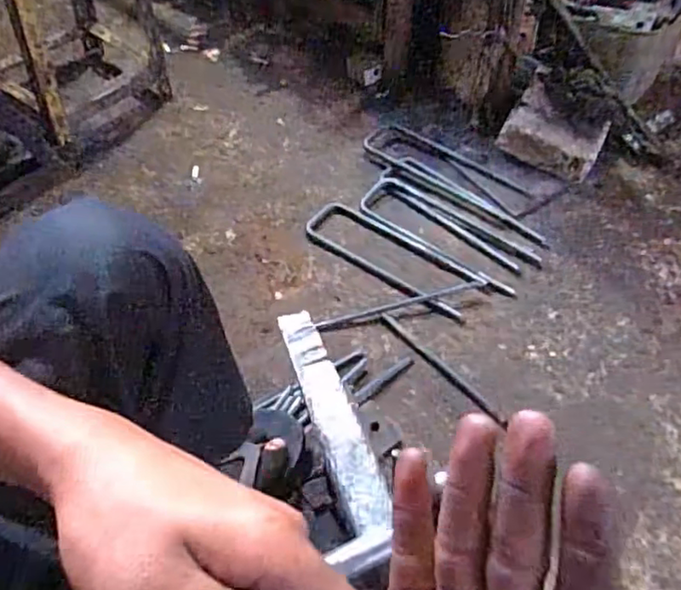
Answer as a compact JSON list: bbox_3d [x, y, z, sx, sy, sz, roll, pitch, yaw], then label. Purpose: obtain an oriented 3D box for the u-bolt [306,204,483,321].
[{"bbox_3d":[0.098,-0.080,1.142,0.352,0.017,0.124,32,59,22],"label":"u-bolt"}]

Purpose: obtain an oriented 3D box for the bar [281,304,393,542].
[{"bbox_3d":[-0.009,0.111,0.568,0.041,0.010,0.231,-18,55,-13],"label":"bar"}]

